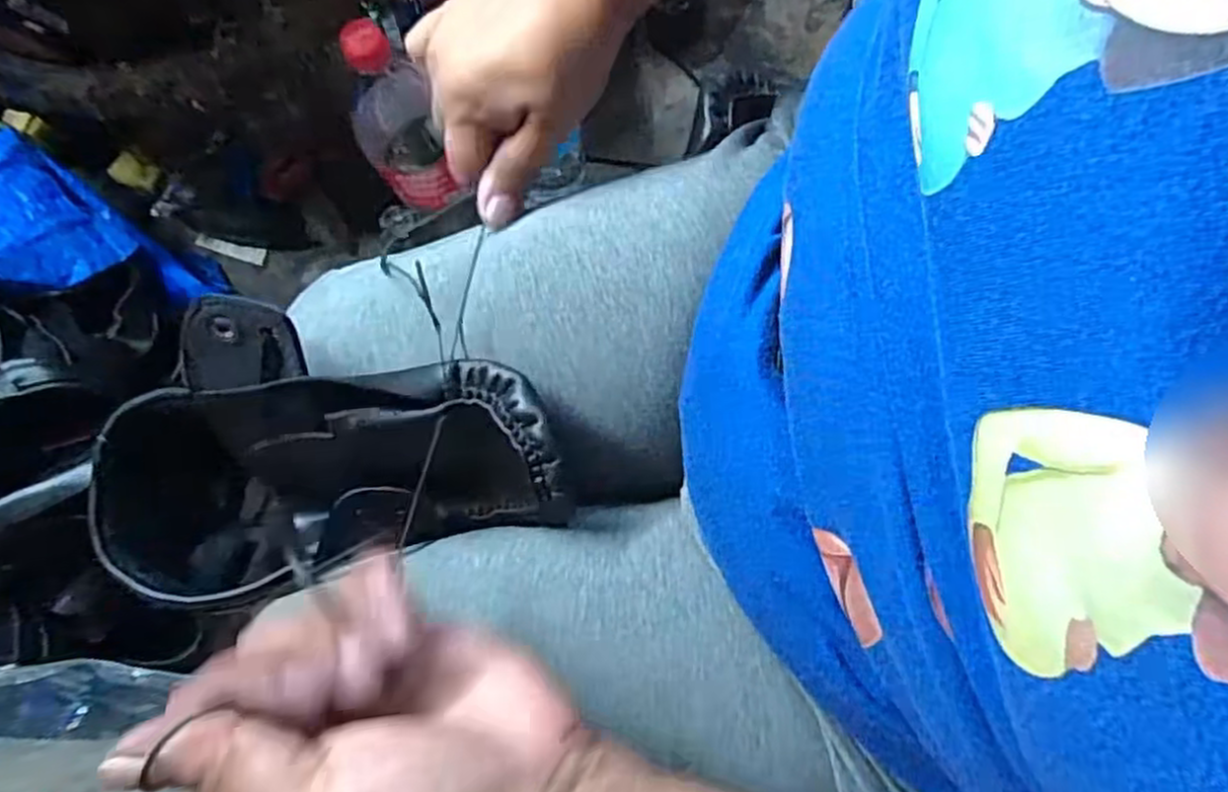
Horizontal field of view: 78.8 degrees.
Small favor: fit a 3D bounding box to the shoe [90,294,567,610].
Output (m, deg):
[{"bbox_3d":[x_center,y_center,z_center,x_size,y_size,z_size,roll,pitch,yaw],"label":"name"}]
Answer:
[{"bbox_3d":[-0.134,0.026,0.340,0.209,0.113,0.105,-14,80,-1],"label":"shoe"}]

